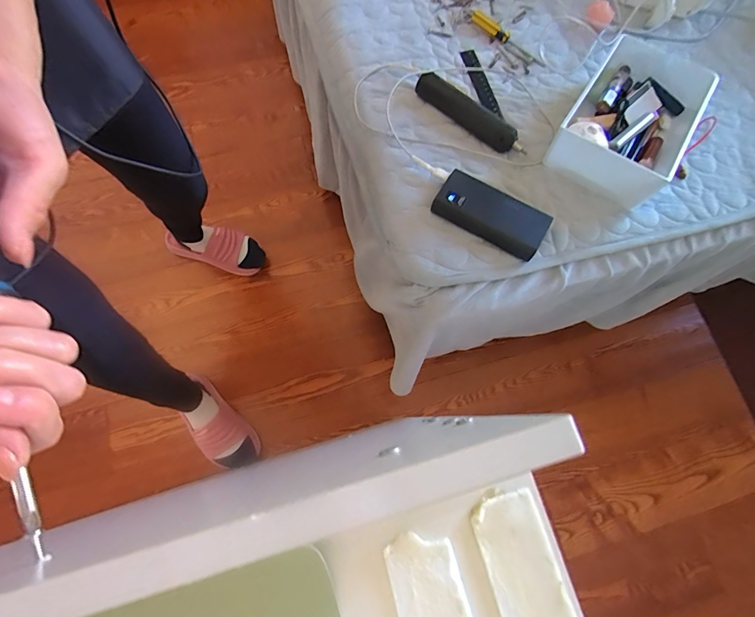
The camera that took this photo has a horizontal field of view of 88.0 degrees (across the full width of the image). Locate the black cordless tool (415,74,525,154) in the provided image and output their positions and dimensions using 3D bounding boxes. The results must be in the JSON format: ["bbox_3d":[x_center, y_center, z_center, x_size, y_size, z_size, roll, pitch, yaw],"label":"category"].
[{"bbox_3d":[0.133,-0.276,0.552,0.176,0.025,0.038,42,77,10],"label":"black cordless tool"}]

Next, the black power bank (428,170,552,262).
[{"bbox_3d":[0.143,-0.121,0.497,0.138,0.032,0.062,31,76,7],"label":"black power bank"}]

